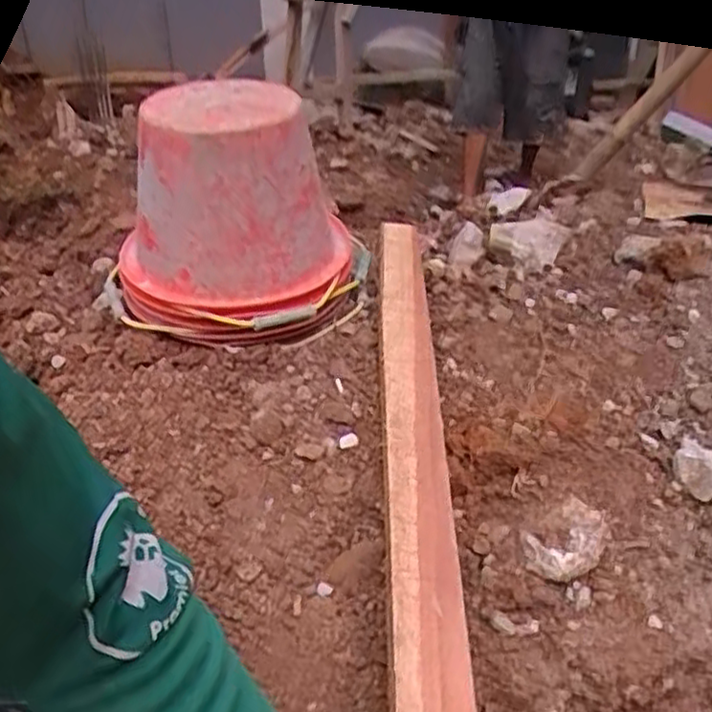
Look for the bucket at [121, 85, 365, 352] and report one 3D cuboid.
[{"bbox_3d":[-0.150,-0.189,0.917,0.243,0.268,0.243,-2,23,1],"label":"bucket"}]

